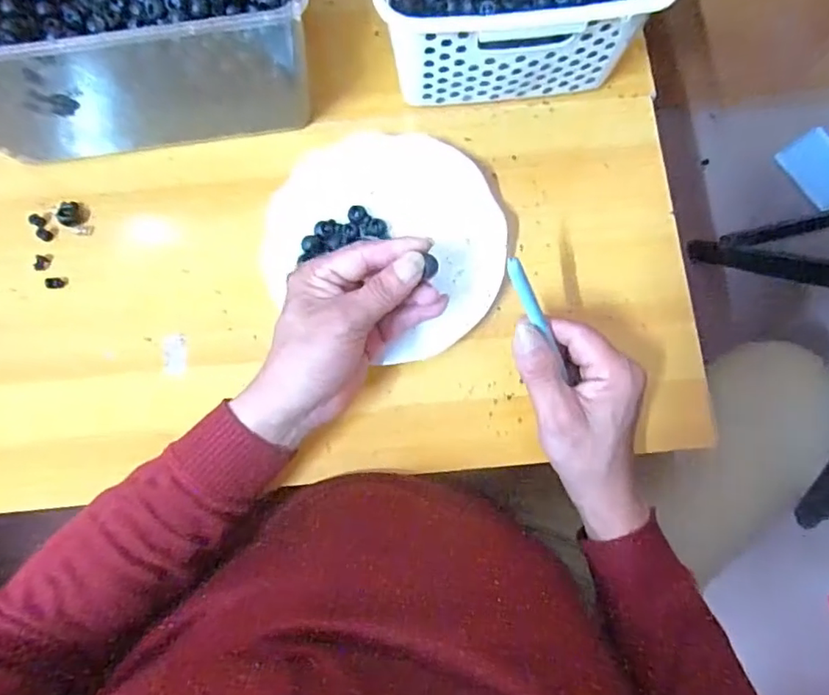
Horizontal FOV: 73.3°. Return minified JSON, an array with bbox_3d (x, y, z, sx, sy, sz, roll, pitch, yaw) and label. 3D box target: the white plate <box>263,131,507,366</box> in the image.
[{"bbox_3d":[-0.019,-0.088,0.440,0.188,0.014,0.171,0,80,0],"label":"white plate"}]

